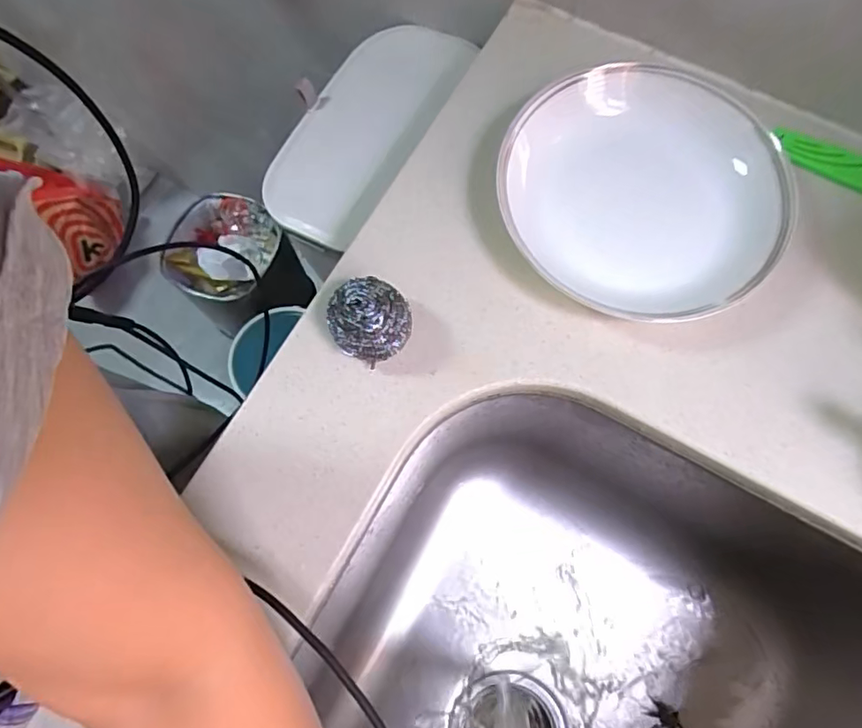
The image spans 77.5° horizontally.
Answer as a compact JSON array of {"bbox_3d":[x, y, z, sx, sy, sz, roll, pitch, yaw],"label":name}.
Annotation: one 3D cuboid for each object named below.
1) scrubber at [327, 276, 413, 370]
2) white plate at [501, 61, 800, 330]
[{"bbox_3d":[-0.042,-0.029,0.362,0.052,0.045,0.049,0,74,0],"label":"scrubber"},{"bbox_3d":[0.143,-0.123,0.379,0.177,0.027,0.192,-1,81,9],"label":"white plate"}]

